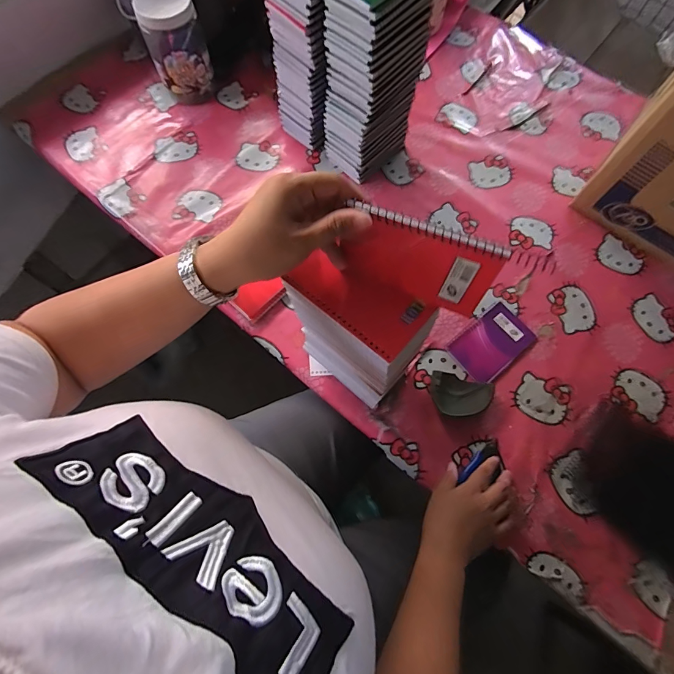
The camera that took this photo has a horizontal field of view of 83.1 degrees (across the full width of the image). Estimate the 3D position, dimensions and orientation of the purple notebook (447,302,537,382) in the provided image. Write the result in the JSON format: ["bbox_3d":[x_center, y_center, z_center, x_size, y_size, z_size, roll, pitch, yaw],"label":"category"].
[{"bbox_3d":[0.252,0.009,0.615,0.128,0.006,0.086,-38,75,-14],"label":"purple notebook"}]

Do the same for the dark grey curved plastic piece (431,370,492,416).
[{"bbox_3d":[0.186,0.088,0.568,0.090,0.032,0.064,5,70,0],"label":"dark grey curved plastic piece"}]

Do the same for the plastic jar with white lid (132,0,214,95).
[{"bbox_3d":[-0.296,-0.535,0.706,0.097,0.161,0.092,1,70,-1],"label":"plastic jar with white lid"}]

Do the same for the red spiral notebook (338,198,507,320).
[{"bbox_3d":[0.067,-0.062,0.322,0.125,0.084,0.008,22,61,7],"label":"red spiral notebook"}]

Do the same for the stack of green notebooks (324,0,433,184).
[{"bbox_3d":[0.056,-0.407,0.606,0.132,0.281,0.097,-43,77,-15],"label":"stack of green notebooks"}]

